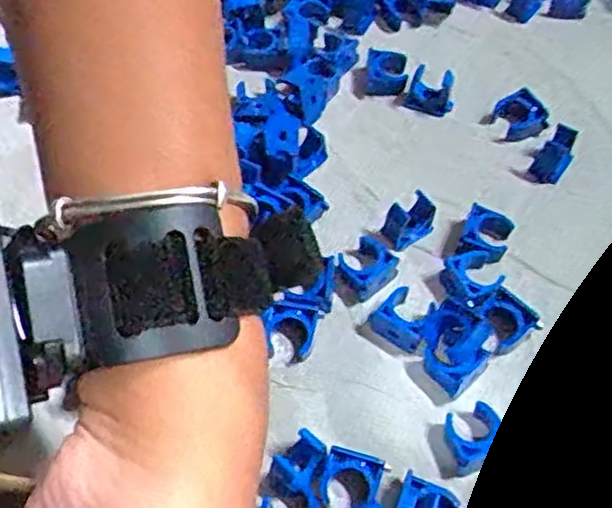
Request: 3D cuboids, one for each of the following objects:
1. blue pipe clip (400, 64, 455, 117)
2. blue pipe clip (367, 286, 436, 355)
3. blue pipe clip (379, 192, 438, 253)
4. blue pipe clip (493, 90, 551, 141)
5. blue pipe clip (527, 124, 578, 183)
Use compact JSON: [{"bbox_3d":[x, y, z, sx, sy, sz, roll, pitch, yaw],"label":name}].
[{"bbox_3d":[0.078,-0.103,0.451,0.032,0.021,0.016,13,55,12],"label":"blue pipe clip"},{"bbox_3d":[0.051,0.034,0.373,0.028,0.013,0.027,29,60,22],"label":"blue pipe clip"},{"bbox_3d":[0.057,-0.019,0.399,0.029,0.022,0.016,-35,59,-21],"label":"blue pipe clip"},{"bbox_3d":[0.134,-0.086,0.444,0.027,0.017,0.030,-11,54,-5],"label":"blue pipe clip"},{"bbox_3d":[0.146,-0.058,0.421,0.020,0.020,0.029,23,58,19],"label":"blue pipe clip"}]

